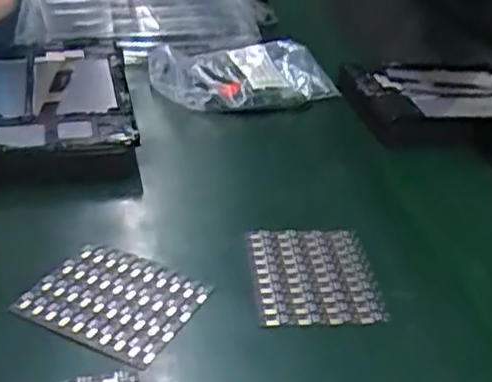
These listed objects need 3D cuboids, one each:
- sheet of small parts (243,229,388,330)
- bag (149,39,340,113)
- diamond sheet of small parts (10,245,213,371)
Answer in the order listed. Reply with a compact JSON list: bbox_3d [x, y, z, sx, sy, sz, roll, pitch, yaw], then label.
[{"bbox_3d":[0.046,0.057,0.478,0.084,0.004,0.101,1,31,-7],"label":"sheet of small parts"},{"bbox_3d":[-0.010,-0.137,0.784,0.183,0.030,0.183,-11,33,-20],"label":"bag"},{"bbox_3d":[-0.083,0.069,0.444,0.099,0.007,0.082,19,34,23],"label":"diamond sheet of small parts"}]

